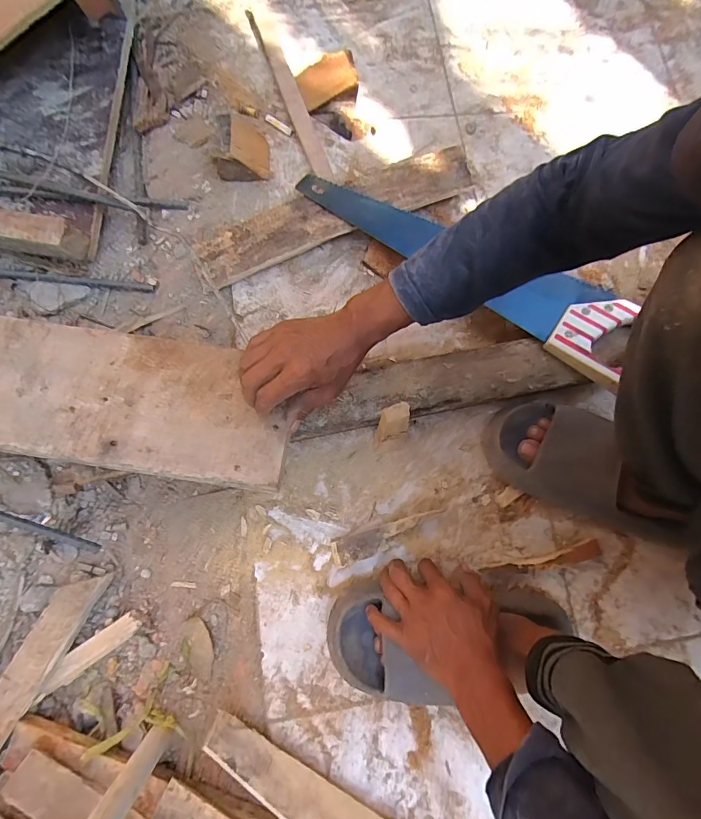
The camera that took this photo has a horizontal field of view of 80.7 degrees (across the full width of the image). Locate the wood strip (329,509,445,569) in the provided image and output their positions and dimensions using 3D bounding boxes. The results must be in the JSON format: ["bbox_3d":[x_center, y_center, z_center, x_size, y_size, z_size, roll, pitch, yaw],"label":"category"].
[{"bbox_3d":[0.048,0.153,0.507,0.143,0.015,0.031,-17,75,-9],"label":"wood strip"}]

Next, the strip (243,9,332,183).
[{"bbox_3d":[-0.095,-0.493,0.638,0.031,0.013,0.319,-19,80,-9],"label":"strip"}]

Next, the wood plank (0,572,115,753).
[{"bbox_3d":[-0.419,0.383,0.464,0.045,0.018,0.419,30,76,-7],"label":"wood plank"}]

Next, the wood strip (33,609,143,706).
[{"bbox_3d":[-0.324,0.300,0.502,0.148,0.007,0.027,-36,83,-11],"label":"wood strip"}]

